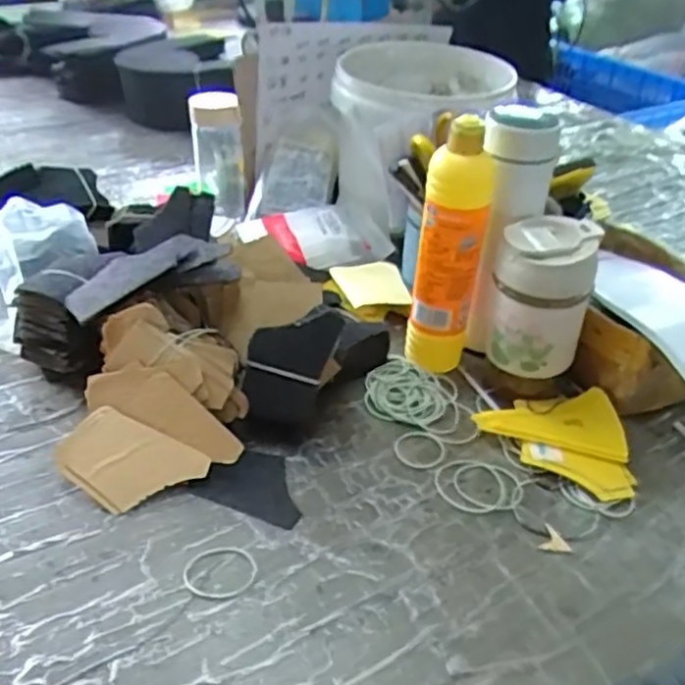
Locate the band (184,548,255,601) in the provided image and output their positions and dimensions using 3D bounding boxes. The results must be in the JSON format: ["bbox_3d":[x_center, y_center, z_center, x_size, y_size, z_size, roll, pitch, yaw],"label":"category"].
[{"bbox_3d":[-0.084,0.158,0.474,0.049,0.004,0.040,-3,35,-7],"label":"band"}]

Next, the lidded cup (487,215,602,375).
[{"bbox_3d":[0.171,-0.040,0.600,0.080,0.122,0.073,2,37,-1],"label":"lidded cup"}]

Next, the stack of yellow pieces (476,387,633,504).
[{"bbox_3d":[0.178,0.084,0.578,0.118,0.022,0.109,-2,35,-6],"label":"stack of yellow pieces"}]

